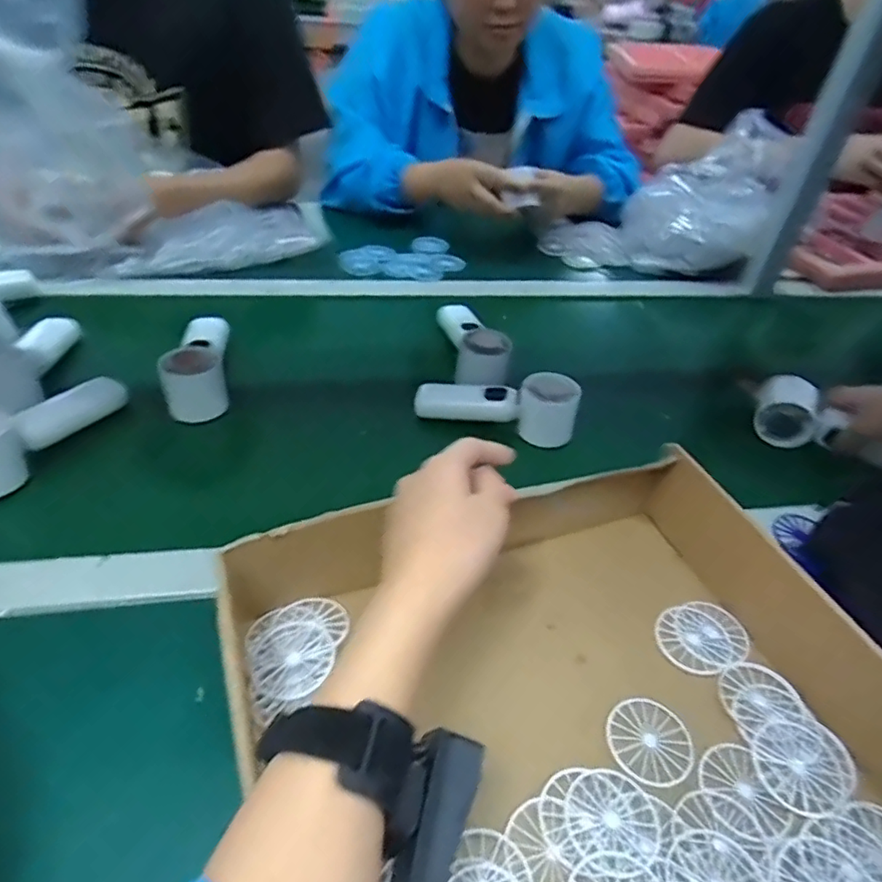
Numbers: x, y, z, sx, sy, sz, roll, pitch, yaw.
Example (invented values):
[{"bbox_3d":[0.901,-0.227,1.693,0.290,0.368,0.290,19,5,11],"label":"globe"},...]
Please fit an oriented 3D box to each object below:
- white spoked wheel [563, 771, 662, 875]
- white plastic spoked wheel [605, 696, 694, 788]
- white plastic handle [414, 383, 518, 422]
[{"bbox_3d":[0.094,0.208,0.319,0.048,0.006,0.049,4,43,-4],"label":"white spoked wheel"},{"bbox_3d":[0.128,0.183,0.356,0.049,0.007,0.048,4,43,-4],"label":"white plastic spoked wheel"},{"bbox_3d":[0.025,-0.039,0.581,0.099,0.033,0.031,9,43,1],"label":"white plastic handle"}]

